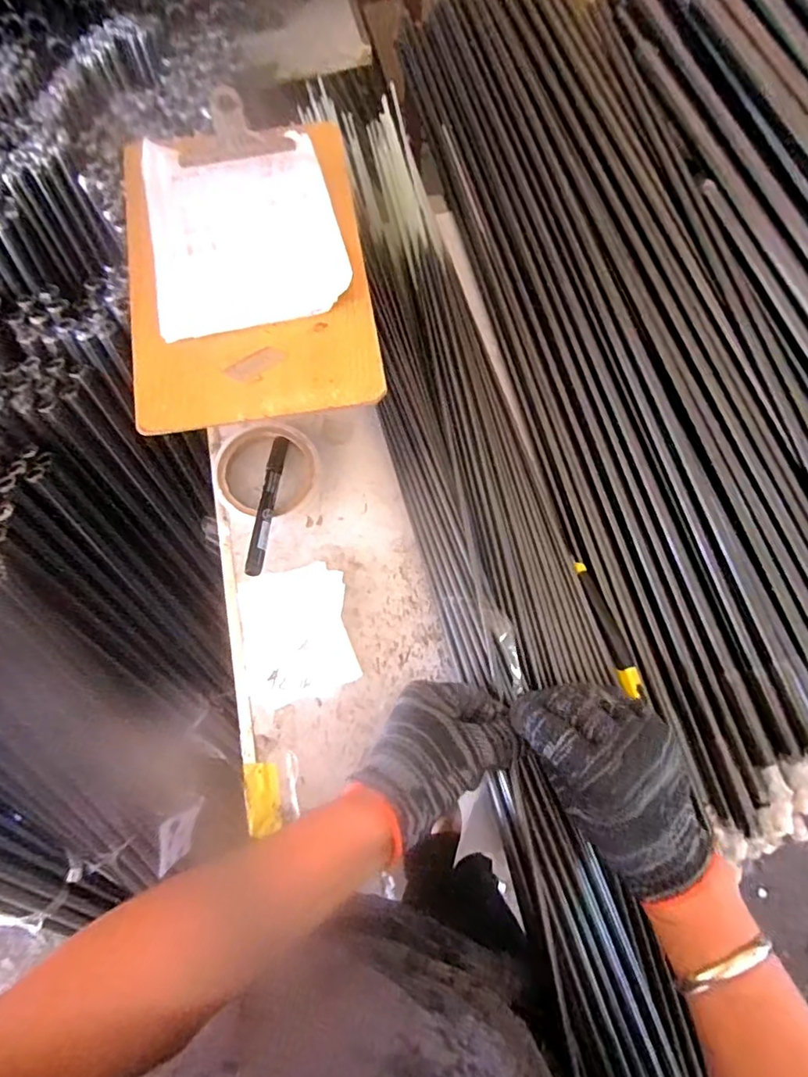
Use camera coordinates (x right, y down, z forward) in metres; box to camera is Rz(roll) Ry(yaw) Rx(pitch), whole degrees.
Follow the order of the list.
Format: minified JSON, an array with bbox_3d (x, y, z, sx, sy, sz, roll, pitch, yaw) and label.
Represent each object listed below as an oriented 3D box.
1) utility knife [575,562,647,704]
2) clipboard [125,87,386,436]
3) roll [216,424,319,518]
[{"bbox_3d":[0.171,0.075,0.458,0.020,0.012,0.116,-18,75,-5],"label":"utility knife"},{"bbox_3d":[-0.132,-0.230,0.456,0.191,0.016,0.284,-9,75,-2],"label":"clipboard"},{"bbox_3d":[-0.126,-0.065,0.517,0.087,0.020,0.088,0,74,0],"label":"roll"}]

